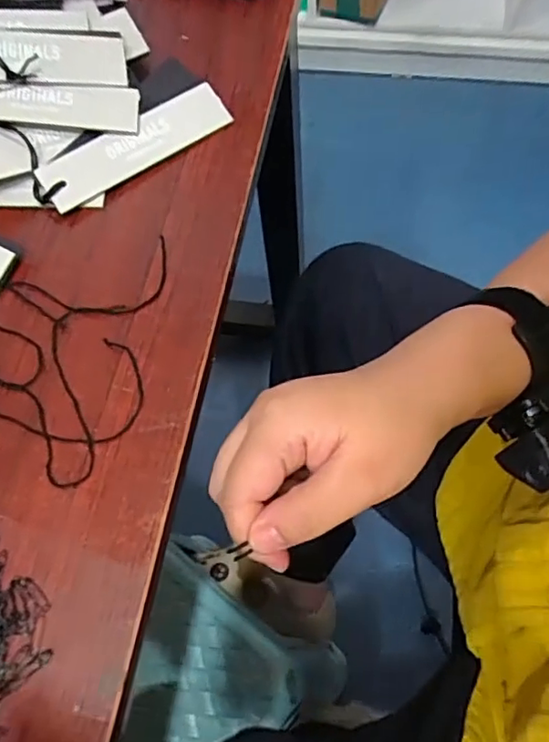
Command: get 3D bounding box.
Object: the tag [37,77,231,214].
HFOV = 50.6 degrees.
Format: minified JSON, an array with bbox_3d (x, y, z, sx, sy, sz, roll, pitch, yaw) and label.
[{"bbox_3d":[-0.086,-0.142,0.363,0.124,0.005,0.032,-33,95,-11],"label":"tag"}]

